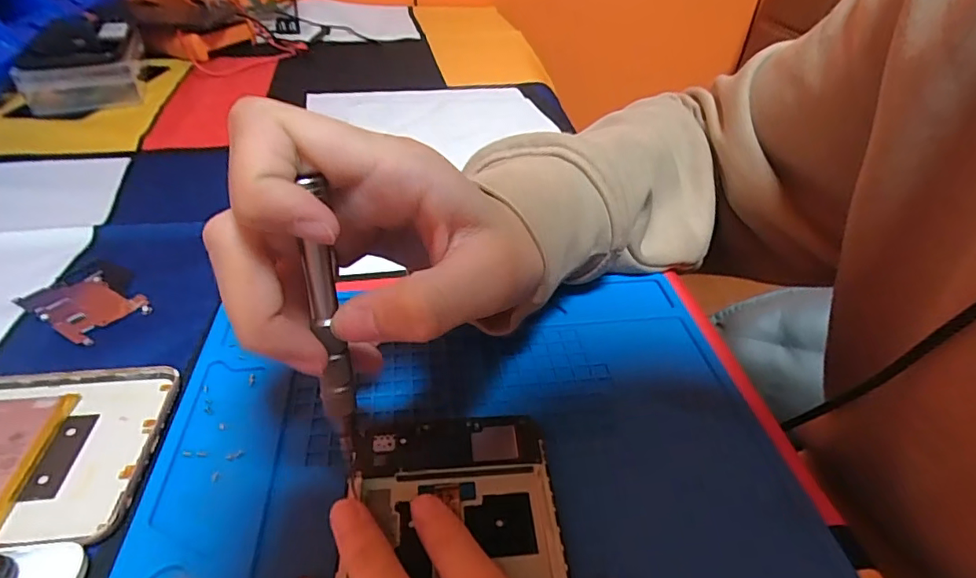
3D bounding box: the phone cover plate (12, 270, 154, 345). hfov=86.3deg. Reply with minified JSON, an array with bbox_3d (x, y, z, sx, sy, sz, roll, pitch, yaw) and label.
[{"bbox_3d":[-0.198,0.007,0.256,0.057,0.004,0.035,22,43,23],"label":"phone cover plate"}]

